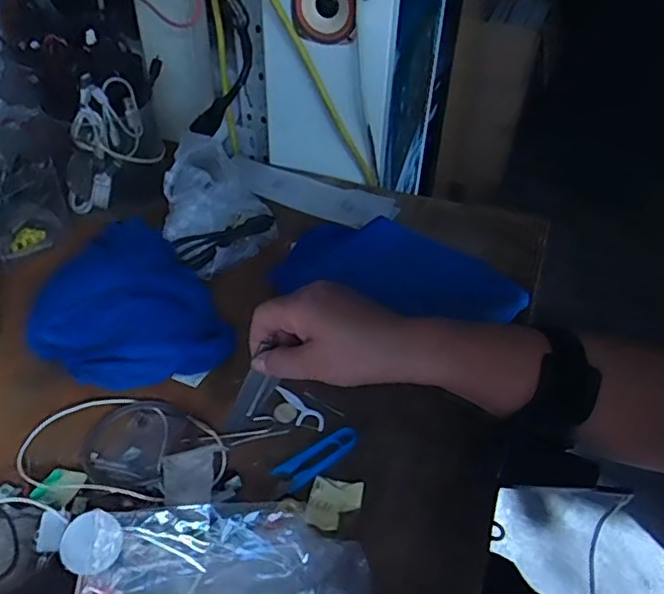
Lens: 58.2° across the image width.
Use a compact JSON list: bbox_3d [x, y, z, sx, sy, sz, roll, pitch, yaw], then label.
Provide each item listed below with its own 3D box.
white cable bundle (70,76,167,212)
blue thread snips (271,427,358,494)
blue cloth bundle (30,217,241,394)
[{"bbox_3d":[-0.232,-0.165,0.635,0.112,0.135,0.035,-20,46,-23],"label":"white cable bundle"},{"bbox_3d":[-0.010,0.123,0.462,0.071,0.005,0.025,-26,50,-28],"label":"blue thread snips"},{"bbox_3d":[-0.194,0.002,0.540,0.146,0.052,0.200,-32,53,-32],"label":"blue cloth bundle"}]

